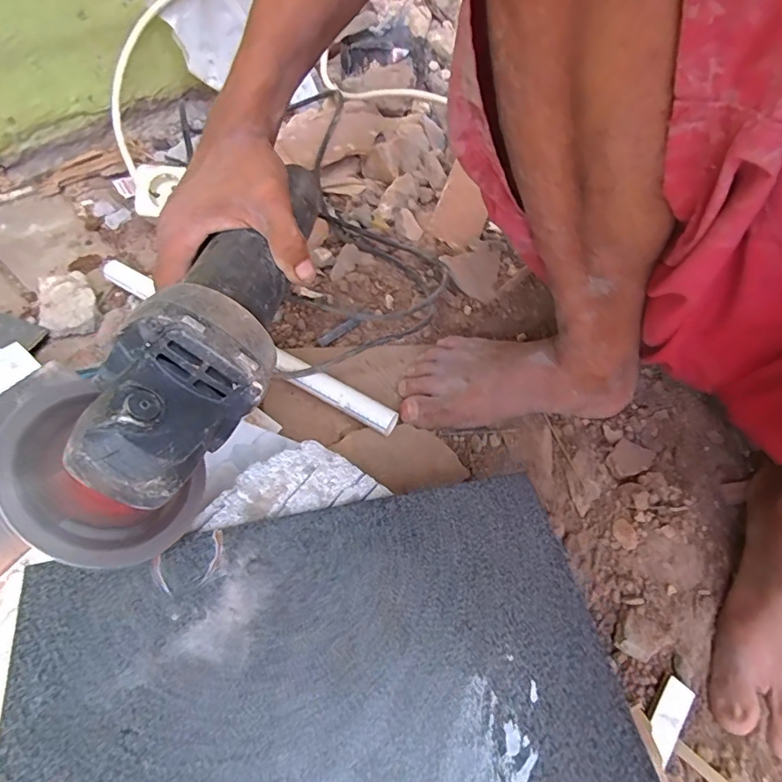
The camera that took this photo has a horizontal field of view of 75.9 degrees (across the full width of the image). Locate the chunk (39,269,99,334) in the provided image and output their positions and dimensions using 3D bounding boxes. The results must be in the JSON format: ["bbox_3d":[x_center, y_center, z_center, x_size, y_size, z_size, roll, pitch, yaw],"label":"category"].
[{"bbox_3d":[-0.313,-0.086,0.484,0.047,0.025,0.062,-15,59,-16],"label":"chunk"}]

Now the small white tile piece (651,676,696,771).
[{"bbox_3d":[0.185,0.221,0.338,0.019,0.011,0.052,36,60,17],"label":"small white tile piece"}]

